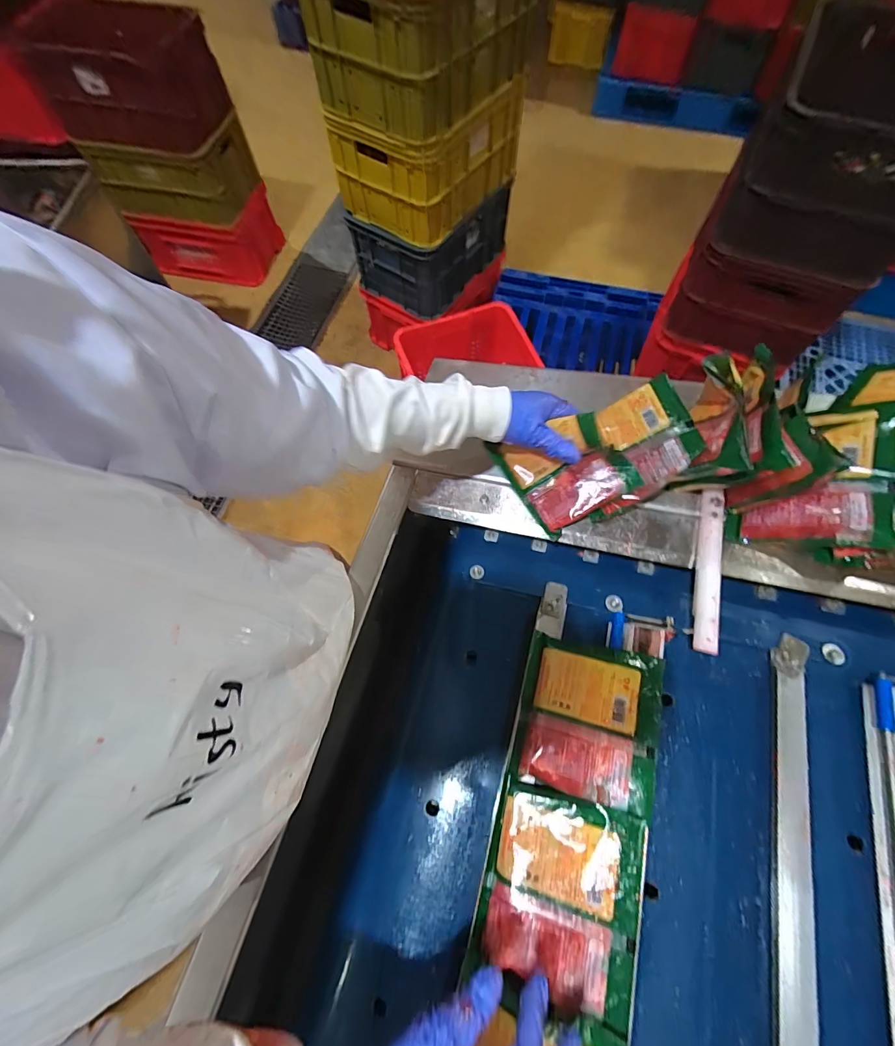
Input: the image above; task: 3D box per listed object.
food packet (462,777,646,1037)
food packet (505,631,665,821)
[{"bbox_3d":[0.097,0.325,0.368,0.127,0.016,0.144,10,67,19],"label":"food packet"},{"bbox_3d":[0.141,0.197,0.423,0.130,0.018,0.143,9,68,19],"label":"food packet"}]

